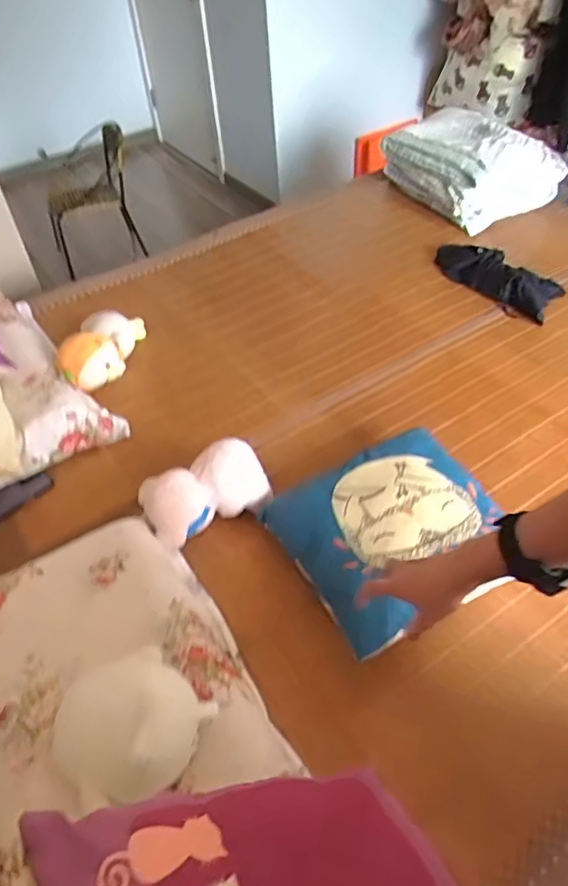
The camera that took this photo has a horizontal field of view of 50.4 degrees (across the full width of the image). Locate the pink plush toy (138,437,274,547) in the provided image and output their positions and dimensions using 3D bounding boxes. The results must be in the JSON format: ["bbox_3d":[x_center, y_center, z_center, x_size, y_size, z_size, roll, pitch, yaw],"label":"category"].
[{"bbox_3d":[-0.146,0.084,1.107,0.224,0.127,0.124,-21,52,-11],"label":"pink plush toy"}]

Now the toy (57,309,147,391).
[{"bbox_3d":[-0.451,-0.250,1.483,0.122,0.108,0.278,3,52,8],"label":"toy"}]

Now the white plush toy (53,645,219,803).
[{"bbox_3d":[-0.177,0.347,0.745,0.132,0.119,0.147,33,61,28],"label":"white plush toy"}]

